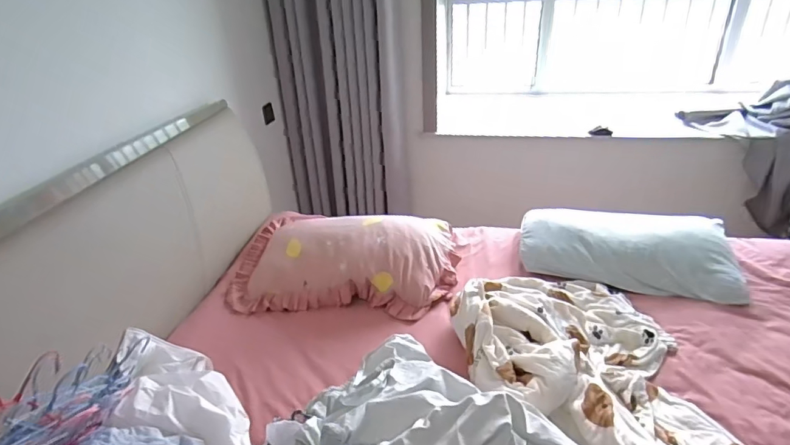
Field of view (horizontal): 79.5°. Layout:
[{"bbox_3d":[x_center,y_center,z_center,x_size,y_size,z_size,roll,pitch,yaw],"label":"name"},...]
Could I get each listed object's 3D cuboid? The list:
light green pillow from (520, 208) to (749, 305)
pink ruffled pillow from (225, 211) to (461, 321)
[{"bbox_3d":[0.757,0.068,1.586,0.647,0.130,0.381,4,30,13],"label":"light green pillow"},{"bbox_3d":[-0.157,0.074,1.600,0.714,0.162,0.541,-1,29,4],"label":"pink ruffled pillow"}]

